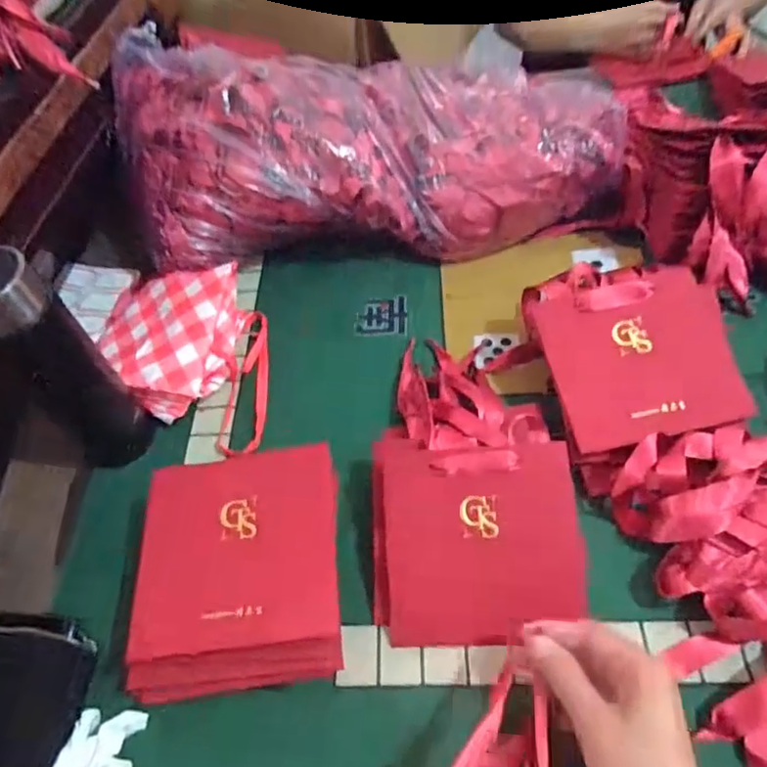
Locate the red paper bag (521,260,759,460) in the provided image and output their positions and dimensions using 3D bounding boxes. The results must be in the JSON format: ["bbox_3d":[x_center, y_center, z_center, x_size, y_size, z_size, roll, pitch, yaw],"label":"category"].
[{"bbox_3d":[0.214,-0.033,0.510,0.148,0.017,0.164,-13,68,3],"label":"red paper bag"}]

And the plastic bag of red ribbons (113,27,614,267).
[{"bbox_3d":[-0.025,-0.274,0.654,0.495,0.151,0.270,-12,52,-4],"label":"plastic bag of red ribbons"}]

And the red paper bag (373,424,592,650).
[{"bbox_3d":[0.073,0.115,0.443,0.140,0.008,0.138,-4,79,6],"label":"red paper bag"}]

